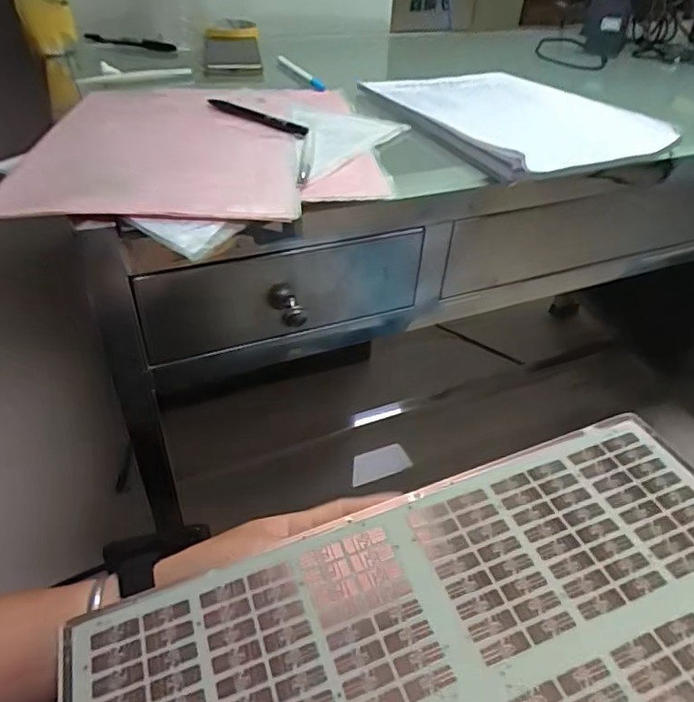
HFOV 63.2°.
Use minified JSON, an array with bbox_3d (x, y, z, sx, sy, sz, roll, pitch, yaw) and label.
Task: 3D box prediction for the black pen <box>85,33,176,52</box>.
[{"bbox_3d":[-0.294,-0.416,0.763,0.130,0.014,0.013,10,40,8],"label":"black pen"}]

